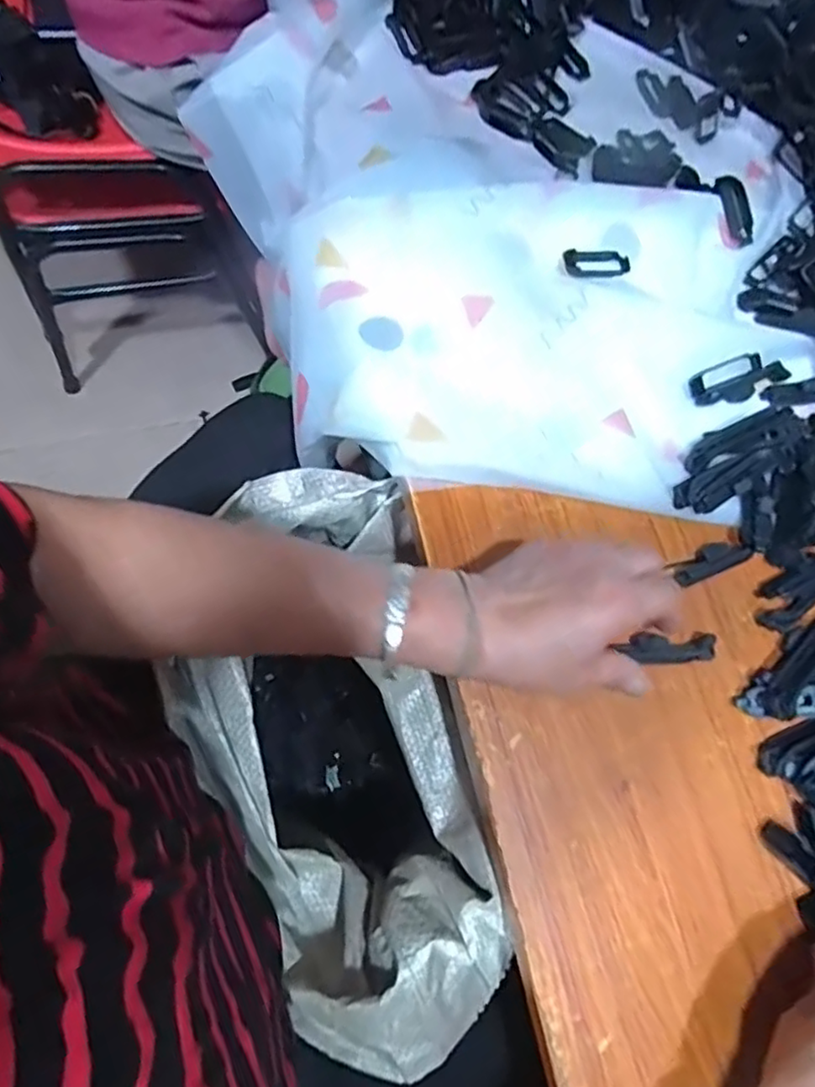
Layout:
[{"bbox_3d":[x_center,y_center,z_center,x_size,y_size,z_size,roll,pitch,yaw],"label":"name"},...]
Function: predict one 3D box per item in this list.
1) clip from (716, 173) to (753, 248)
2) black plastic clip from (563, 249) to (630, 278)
[{"bbox_3d":[0.262,-0.264,0.506,0.021,0.005,0.056,-17,92,-5],"label":"clip"},{"bbox_3d":[0.144,-0.210,0.481,0.054,0.007,0.020,-5,73,-15],"label":"black plastic clip"}]

